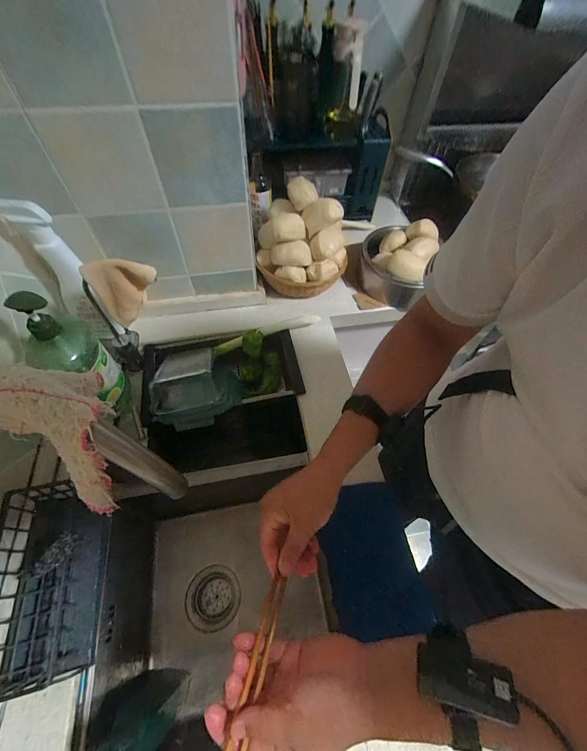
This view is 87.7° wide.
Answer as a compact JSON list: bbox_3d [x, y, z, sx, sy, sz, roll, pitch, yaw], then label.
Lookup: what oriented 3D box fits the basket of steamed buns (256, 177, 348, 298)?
[{"bbox_3d":[0.018,-0.308,0.738,0.196,0.226,0.160,29,61,16],"label":"basket of steamed buns"}]

